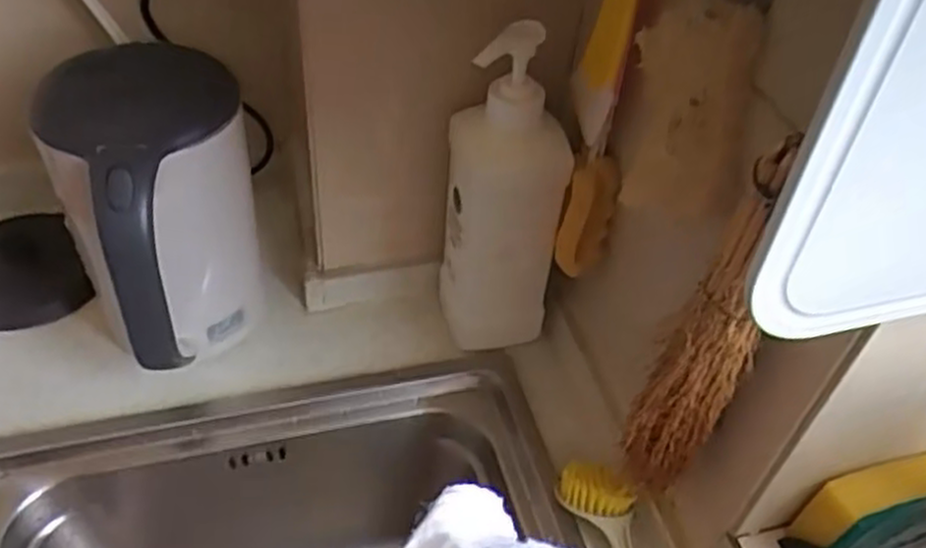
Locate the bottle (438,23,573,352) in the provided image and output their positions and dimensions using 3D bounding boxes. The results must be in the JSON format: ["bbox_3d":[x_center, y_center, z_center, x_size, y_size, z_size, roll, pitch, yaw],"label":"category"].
[{"bbox_3d":[0.031,-0.055,0.612,0.088,0.279,0.059,4,46,-1],"label":"bottle"}]

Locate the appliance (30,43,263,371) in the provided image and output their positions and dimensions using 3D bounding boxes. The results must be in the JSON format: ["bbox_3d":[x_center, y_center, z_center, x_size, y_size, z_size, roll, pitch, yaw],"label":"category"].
[{"bbox_3d":[-0.218,-0.028,0.587,0.120,0.229,0.177,-11,48,-15],"label":"appliance"}]

